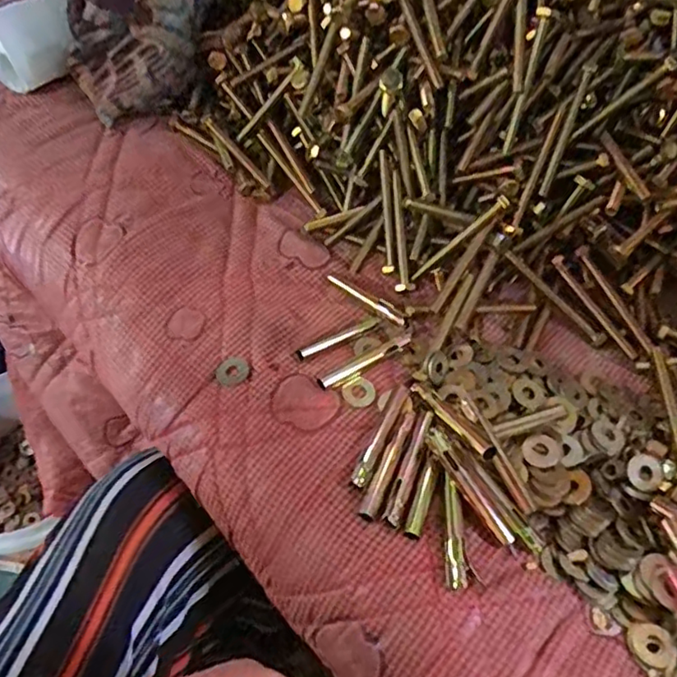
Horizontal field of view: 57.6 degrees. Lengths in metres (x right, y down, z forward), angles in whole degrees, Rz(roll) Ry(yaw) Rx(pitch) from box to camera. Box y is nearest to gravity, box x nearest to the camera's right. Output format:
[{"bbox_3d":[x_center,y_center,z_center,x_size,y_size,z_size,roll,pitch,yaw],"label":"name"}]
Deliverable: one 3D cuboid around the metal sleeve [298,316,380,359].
[{"bbox_3d":[0.000,0.000,0.380,0.055,0.006,0.008,-27,57,-18],"label":"metal sleeve"}]

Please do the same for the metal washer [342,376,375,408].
[{"bbox_3d":[0.012,0.032,0.357,0.020,0.004,0.018,-29,69,-27],"label":"metal washer"}]

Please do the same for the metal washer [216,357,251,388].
[{"bbox_3d":[-0.063,0.020,0.367,0.019,0.004,0.019,-1,53,1],"label":"metal washer"}]

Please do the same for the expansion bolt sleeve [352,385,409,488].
[{"bbox_3d":[0.024,0.052,0.337,0.009,0.006,0.067,20,56,15],"label":"expansion bolt sleeve"}]

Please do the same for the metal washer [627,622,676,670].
[{"bbox_3d":[0.146,0.142,0.285,0.019,0.004,0.020,-1,53,1],"label":"metal washer"}]

